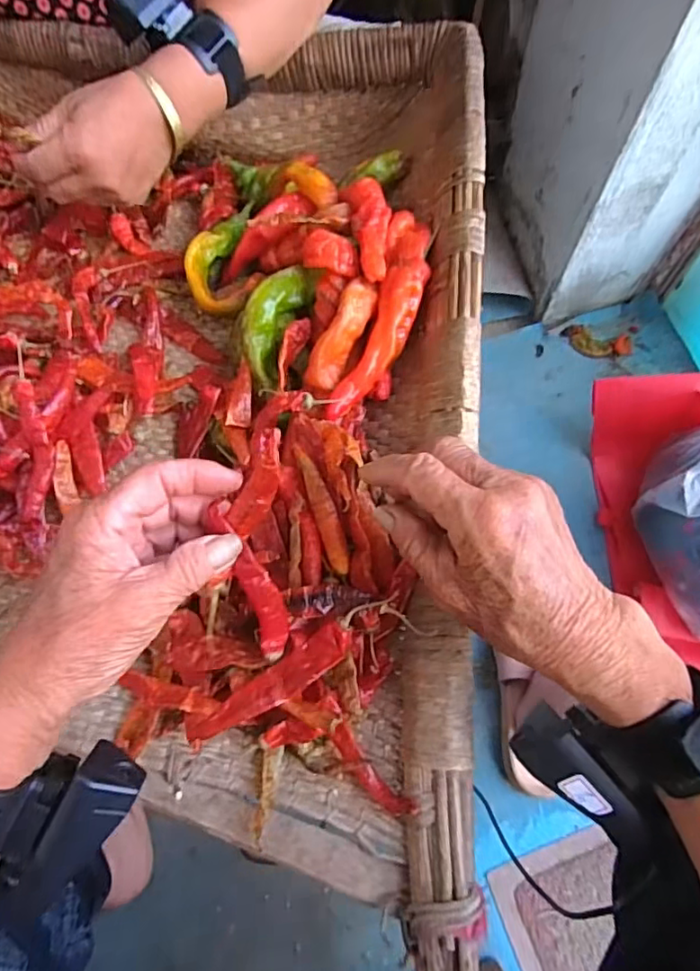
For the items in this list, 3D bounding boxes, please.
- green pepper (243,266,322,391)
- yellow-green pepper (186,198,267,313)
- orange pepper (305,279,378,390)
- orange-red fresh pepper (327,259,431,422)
[{"bbox_3d":[-0.055,-0.119,0.415,0.036,0.032,0.092,17,68,8],"label":"green pepper"},{"bbox_3d":[-0.100,-0.200,0.477,0.049,0.035,0.126,12,67,6],"label":"yellow-green pepper"},{"bbox_3d":[-0.006,-0.104,0.390,0.021,0.022,0.079,28,95,12],"label":"orange pepper"},{"bbox_3d":[0.022,-0.101,0.395,0.030,0.029,0.126,27,89,12],"label":"orange-red fresh pepper"}]

